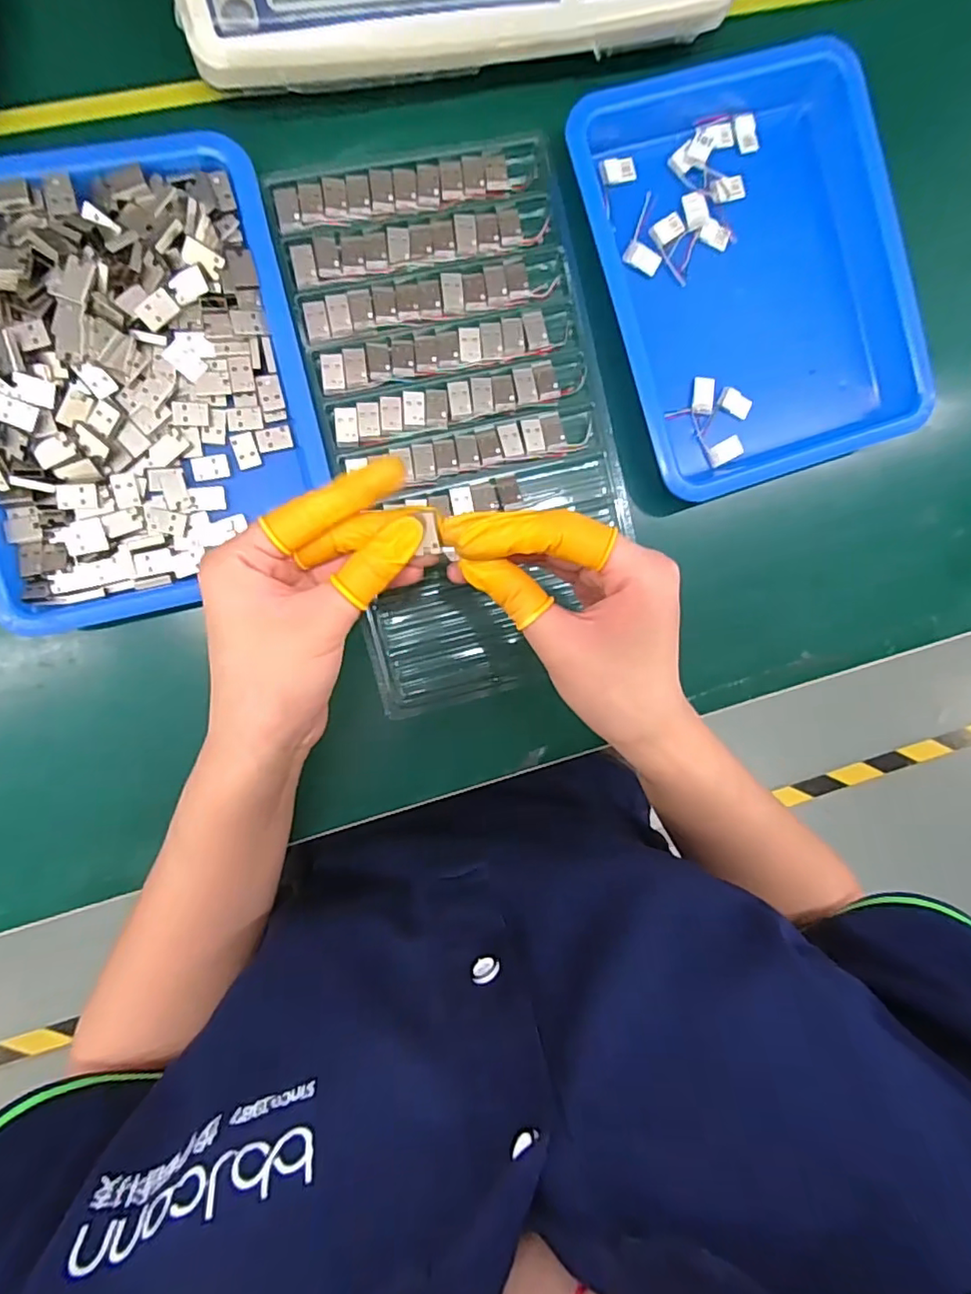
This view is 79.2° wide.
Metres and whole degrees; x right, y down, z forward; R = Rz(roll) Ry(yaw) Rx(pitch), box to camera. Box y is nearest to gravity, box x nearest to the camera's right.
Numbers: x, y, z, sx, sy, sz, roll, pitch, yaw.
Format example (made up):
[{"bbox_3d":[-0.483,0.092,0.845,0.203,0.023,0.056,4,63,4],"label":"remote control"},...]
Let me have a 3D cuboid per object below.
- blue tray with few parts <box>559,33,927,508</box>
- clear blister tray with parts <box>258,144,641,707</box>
[{"bbox_3d":[0.149,-0.211,0.331,0.168,0.027,0.223,-19,97,-6],"label":"blue tray with few parts"},{"bbox_3d":[-0.009,-0.119,0.329,0.154,0.012,0.295,-12,97,-7],"label":"clear blister tray with parts"}]

